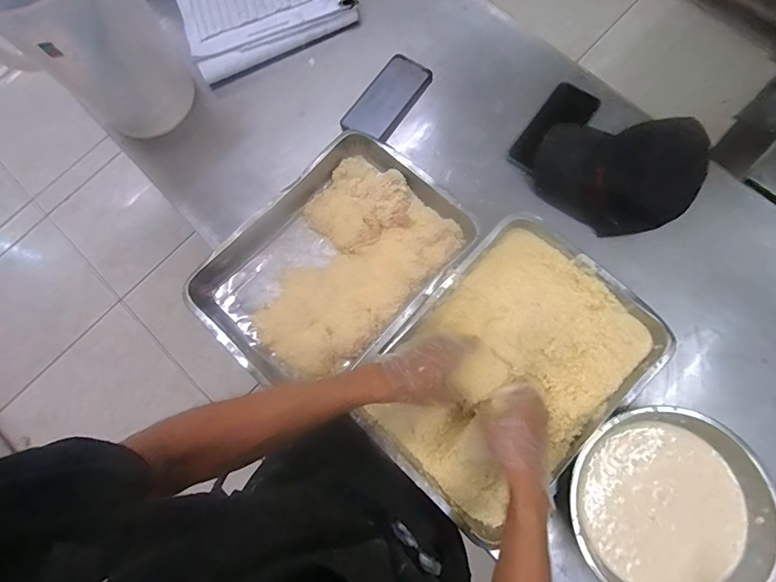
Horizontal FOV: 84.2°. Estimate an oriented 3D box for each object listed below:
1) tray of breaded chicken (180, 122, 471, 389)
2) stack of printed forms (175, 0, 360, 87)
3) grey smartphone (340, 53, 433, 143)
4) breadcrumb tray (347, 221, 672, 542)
[{"bbox_3d":[-0.079,-0.038,0.647,0.276,0.070,0.381,41,82,12],"label":"tray of breaded chicken"},{"bbox_3d":[-0.227,-0.537,0.787,0.311,0.038,0.258,-23,76,-2],"label":"stack of printed forms"},{"bbox_3d":[0.001,-0.327,0.725,0.087,0.016,0.166,32,80,11],"label":"grey smartphone"},{"bbox_3d":[0.160,0.104,0.581,0.277,0.070,0.376,42,78,13],"label":"breadcrumb tray"}]

